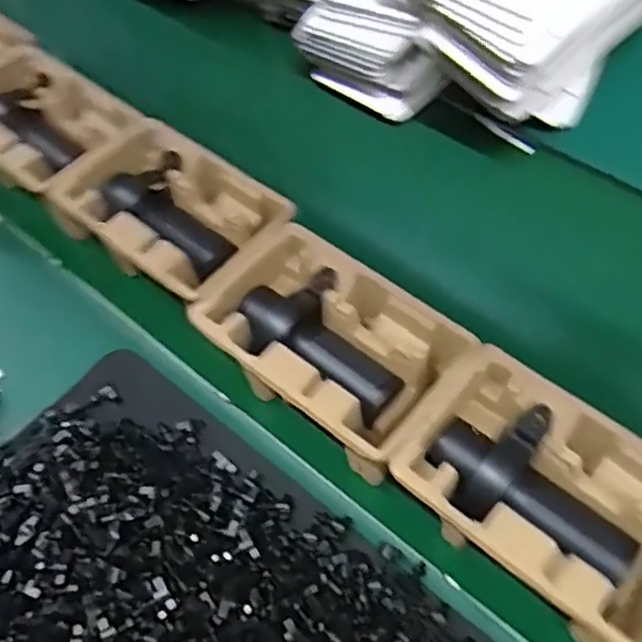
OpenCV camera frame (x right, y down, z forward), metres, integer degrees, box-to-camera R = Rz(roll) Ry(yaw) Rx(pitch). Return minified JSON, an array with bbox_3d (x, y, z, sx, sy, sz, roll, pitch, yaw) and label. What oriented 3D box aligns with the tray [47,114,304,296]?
[{"bbox_3d":[-0.155,-0.112,0.701,0.232,0.058,0.155,37,69,21],"label":"tray"}]

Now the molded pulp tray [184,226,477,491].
[{"bbox_3d":[0.007,0.022,0.615,0.226,0.075,0.155,35,69,20],"label":"molded pulp tray"}]

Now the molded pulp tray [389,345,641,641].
[{"bbox_3d":[0.182,0.140,0.528,0.226,0.065,0.154,36,69,21],"label":"molded pulp tray"}]

